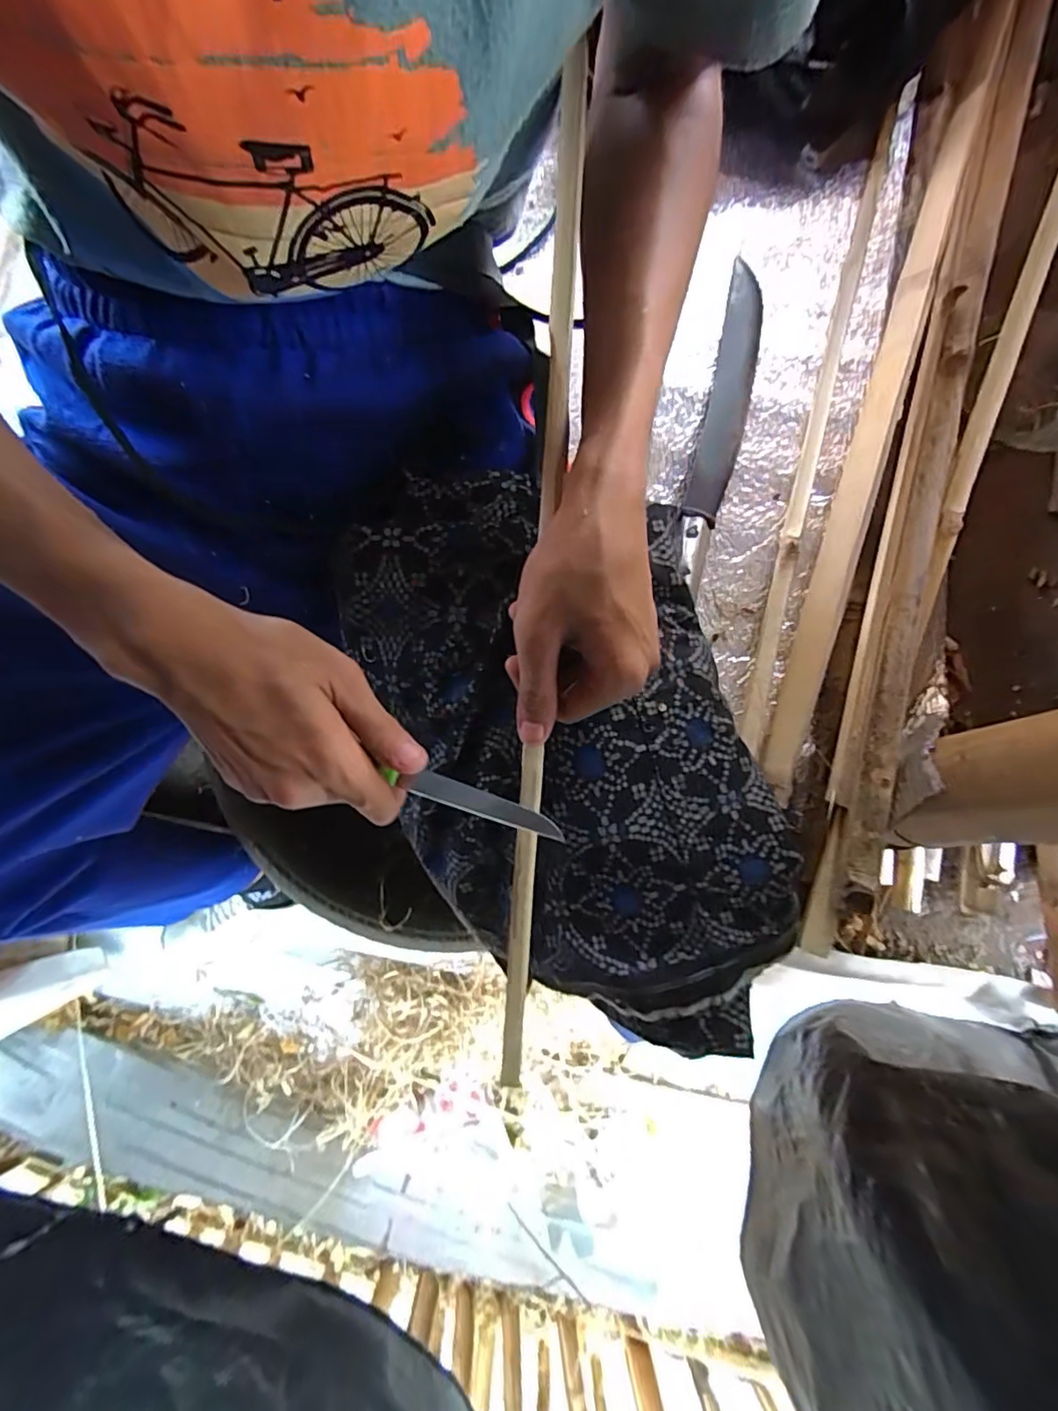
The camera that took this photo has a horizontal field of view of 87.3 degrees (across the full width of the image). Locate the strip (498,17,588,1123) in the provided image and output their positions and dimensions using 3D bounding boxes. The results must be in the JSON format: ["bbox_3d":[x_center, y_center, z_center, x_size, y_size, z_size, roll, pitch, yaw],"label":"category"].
[{"bbox_3d":[0.005,-0.029,0.279,0.013,0.013,0.521,3,96,1],"label":"strip"}]

